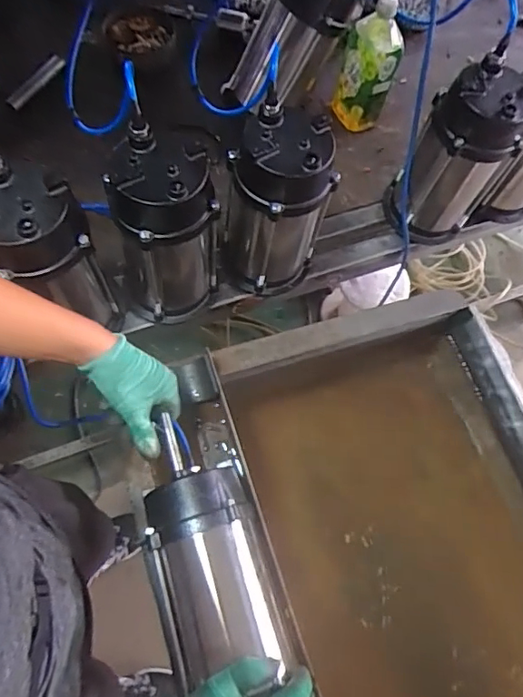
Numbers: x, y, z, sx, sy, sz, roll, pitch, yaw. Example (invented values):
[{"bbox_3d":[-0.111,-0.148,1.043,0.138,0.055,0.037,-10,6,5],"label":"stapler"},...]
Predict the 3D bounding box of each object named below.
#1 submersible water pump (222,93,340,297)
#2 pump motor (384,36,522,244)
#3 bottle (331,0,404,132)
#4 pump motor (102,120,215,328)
[{"bbox_3d":[0.017,-0.186,0.728,0.141,0.264,0.108,0,66,-5],"label":"submersible water pump"},{"bbox_3d":[0.291,-0.282,0.796,0.133,0.255,0.112,28,67,7],"label":"pump motor"},{"bbox_3d":[0.184,-0.491,0.889,0.095,0.239,0.081,18,66,3],"label":"bottle"},{"bbox_3d":[-0.127,-0.143,0.699,0.125,0.262,0.111,-24,70,-14],"label":"pump motor"}]

